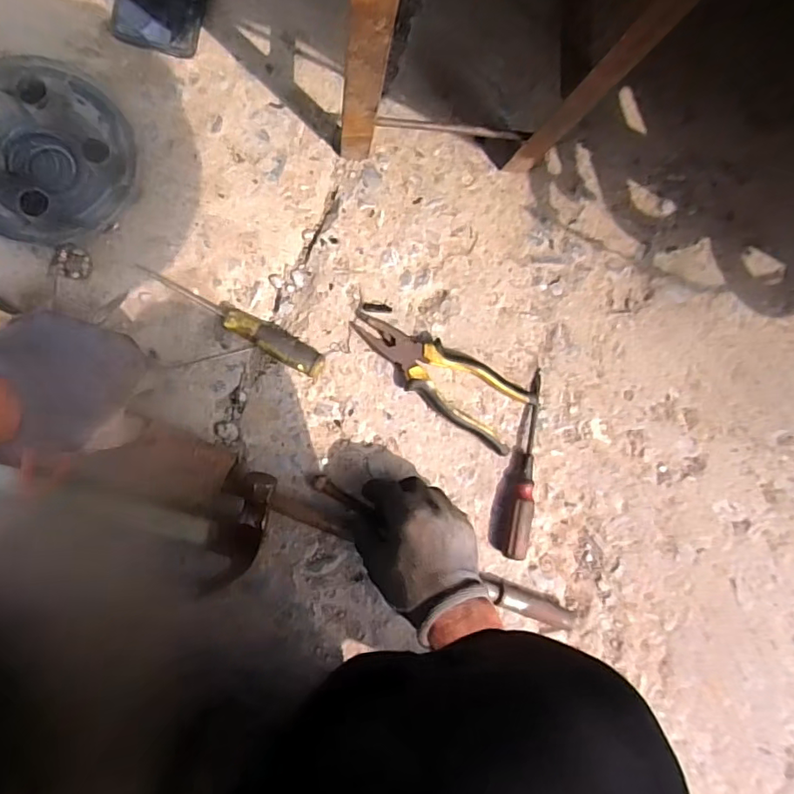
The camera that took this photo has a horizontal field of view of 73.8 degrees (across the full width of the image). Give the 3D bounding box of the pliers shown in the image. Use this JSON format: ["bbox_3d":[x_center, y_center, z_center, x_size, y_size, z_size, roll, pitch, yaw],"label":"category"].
[{"bbox_3d":[0.043,-0.022,0.540,0.200,0.025,0.069,31,84,-7],"label":"pliers"}]

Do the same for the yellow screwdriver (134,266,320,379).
[{"bbox_3d":[-0.153,-0.077,0.509,0.185,0.027,0.028,32,84,-7],"label":"yellow screwdriver"}]

